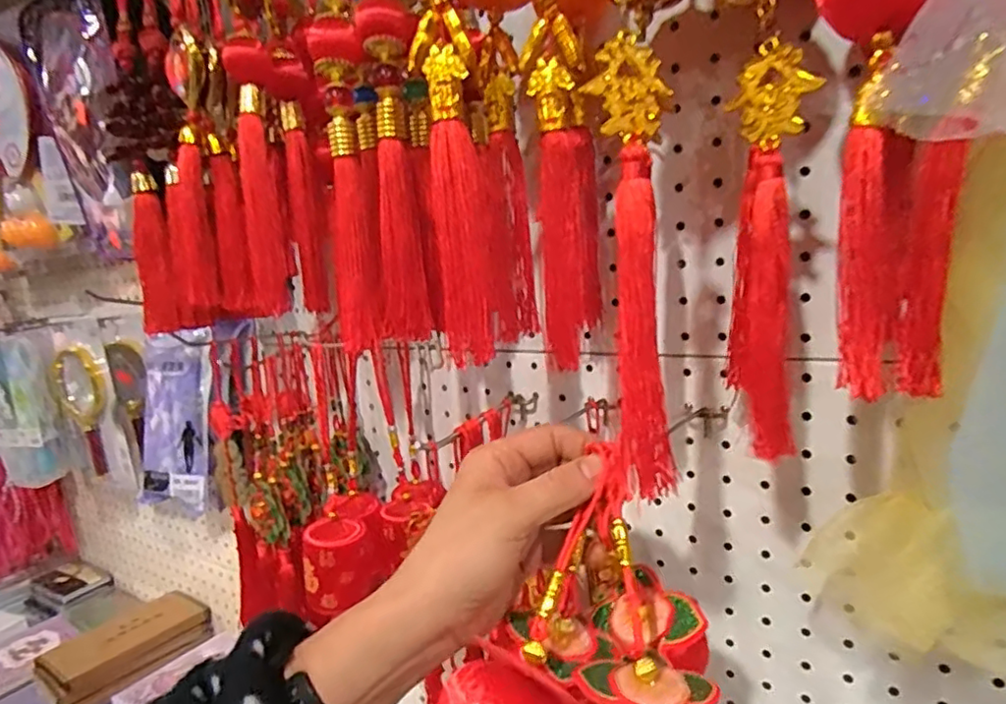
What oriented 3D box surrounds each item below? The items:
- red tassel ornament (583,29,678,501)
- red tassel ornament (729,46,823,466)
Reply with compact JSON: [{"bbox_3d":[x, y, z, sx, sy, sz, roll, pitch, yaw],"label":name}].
[{"bbox_3d":[0.059,-0.033,0.263,0.028,0.194,0.017,-4,9,2],"label":"red tassel ornament"},{"bbox_3d":[0.127,-0.043,0.287,0.024,0.186,0.028,-6,9,-14],"label":"red tassel ornament"}]

